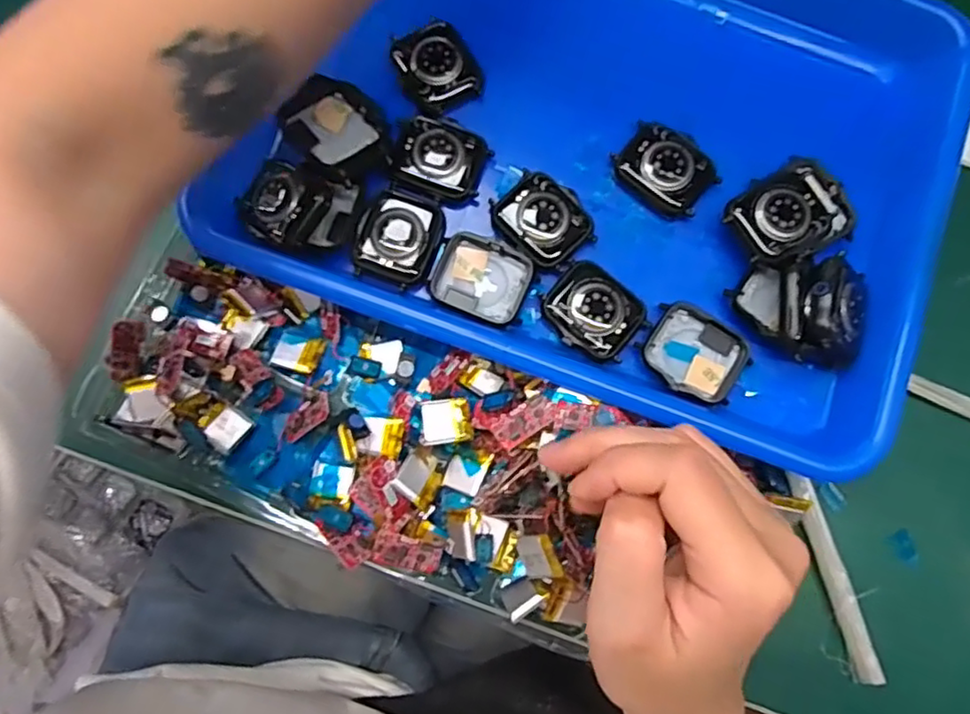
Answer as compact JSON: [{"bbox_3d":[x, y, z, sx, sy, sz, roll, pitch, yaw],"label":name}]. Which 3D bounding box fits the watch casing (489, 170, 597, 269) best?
[{"bbox_3d":[0.027,-0.065,0.301,0.036,0.009,0.044,-40,82,-8],"label":"watch casing"}]

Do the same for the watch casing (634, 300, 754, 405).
[{"bbox_3d":[0.096,-0.001,0.294,0.046,0.009,0.037,31,80,5],"label":"watch casing"}]

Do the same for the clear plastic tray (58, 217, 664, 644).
[{"bbox_3d":[-0.065,0.033,0.289,0.238,0.042,0.107,21,79,3],"label":"clear plastic tray"}]

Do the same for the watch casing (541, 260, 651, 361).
[{"bbox_3d":[0.050,-0.020,0.295,0.044,0.011,0.037,35,80,5],"label":"watch casing"}]

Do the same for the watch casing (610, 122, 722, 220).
[{"bbox_3d":[0.087,-0.090,0.307,0.045,0.013,0.037,42,81,7],"label":"watch casing"}]

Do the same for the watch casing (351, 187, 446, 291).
[{"bbox_3d":[-0.040,-0.056,0.299,0.038,0.013,0.042,21,79,3],"label":"watch casing"}]

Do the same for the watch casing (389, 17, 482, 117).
[{"bbox_3d":[-0.024,-0.142,0.313,0.036,0.012,0.042,-30,81,-7],"label":"watch casing"}]

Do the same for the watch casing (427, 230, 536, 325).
[{"bbox_3d":[-0.002,-0.036,0.298,0.044,0.009,0.035,23,79,3],"label":"watch casing"}]

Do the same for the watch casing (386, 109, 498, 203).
[{"bbox_3d":[-0.021,-0.096,0.304,0.043,0.011,0.041,18,79,2],"label":"watch casing"}]

